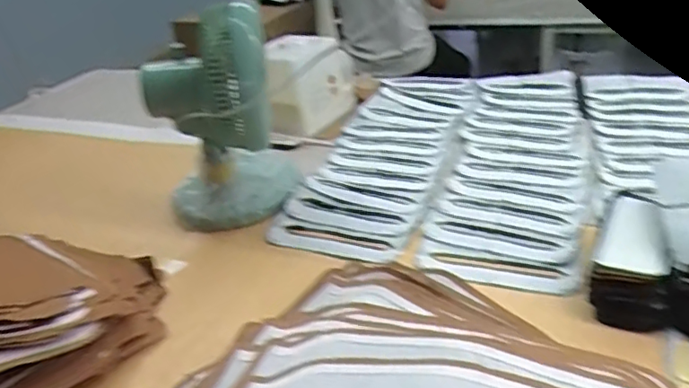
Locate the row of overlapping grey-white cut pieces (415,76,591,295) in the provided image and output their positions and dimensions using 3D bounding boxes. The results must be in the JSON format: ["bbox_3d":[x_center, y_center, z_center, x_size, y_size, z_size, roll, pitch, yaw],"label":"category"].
[{"bbox_3d":[0.299,-0.071,0.965,0.214,0.023,0.711,5,30,19],"label":"row of overlapping grey-white cut pieces"}]

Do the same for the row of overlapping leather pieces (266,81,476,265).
[{"bbox_3d":[0.090,-0.093,1.016,0.210,0.025,0.684,5,30,18],"label":"row of overlapping leather pieces"}]

